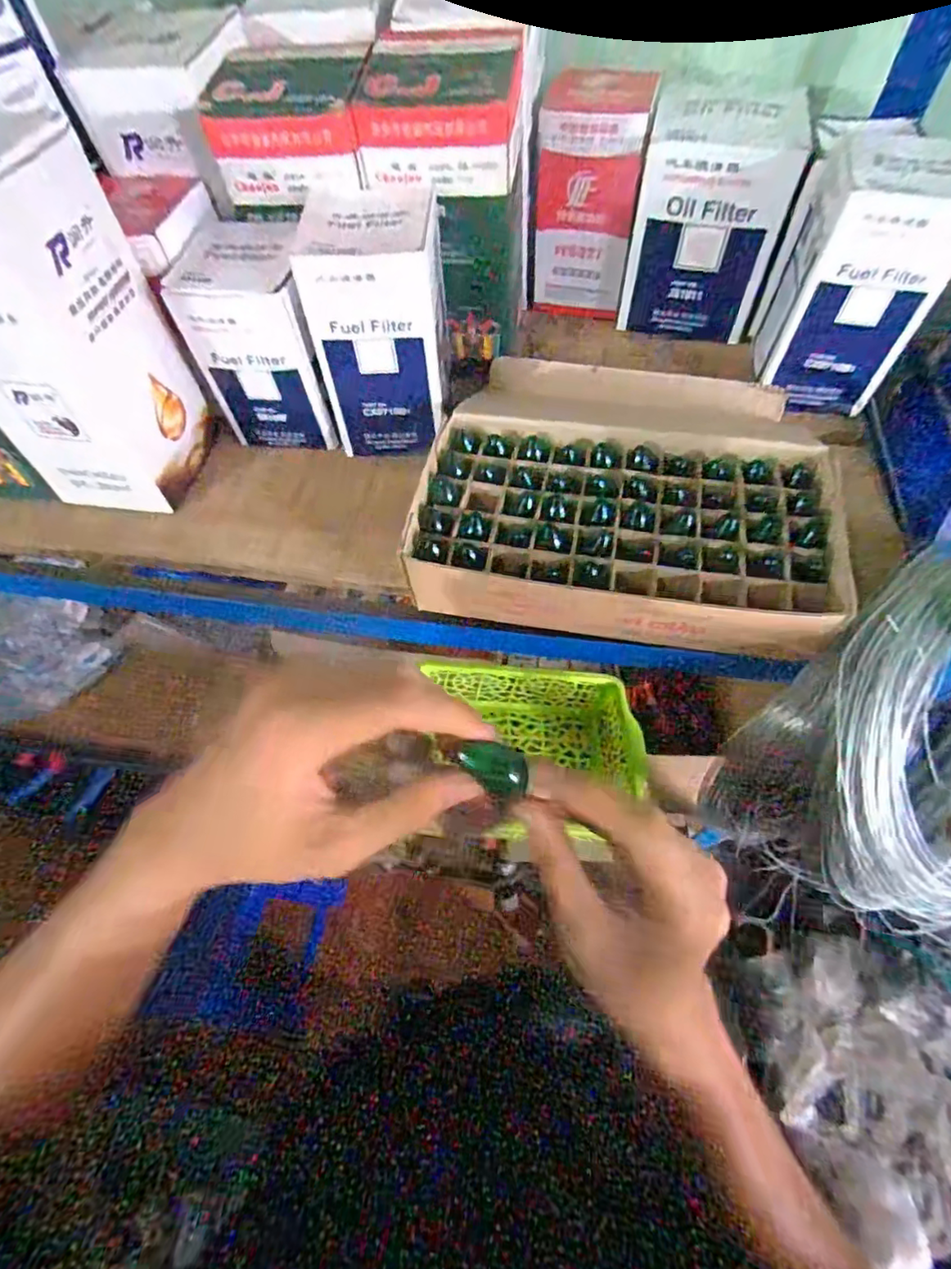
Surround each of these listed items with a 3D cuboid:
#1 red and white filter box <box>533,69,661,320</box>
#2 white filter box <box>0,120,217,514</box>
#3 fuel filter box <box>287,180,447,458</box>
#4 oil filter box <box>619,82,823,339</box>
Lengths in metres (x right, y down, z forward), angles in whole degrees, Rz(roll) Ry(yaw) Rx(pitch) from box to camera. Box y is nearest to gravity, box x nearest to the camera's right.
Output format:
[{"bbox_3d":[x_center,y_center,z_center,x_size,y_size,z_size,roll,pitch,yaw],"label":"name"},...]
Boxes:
[{"bbox_3d":[0.101,-0.381,0.517,0.084,0.154,0.090,9,59,9],"label":"red and white filter box"},{"bbox_3d":[-0.279,-0.200,0.396,0.098,0.210,0.104,9,59,9],"label":"white filter box"},{"bbox_3d":[-0.065,-0.226,0.438,0.081,0.146,0.089,3,59,5],"label":"fuel filter box"},{"bbox_3d":[0.194,-0.345,0.493,0.113,0.149,0.085,13,60,11],"label":"oil filter box"}]

